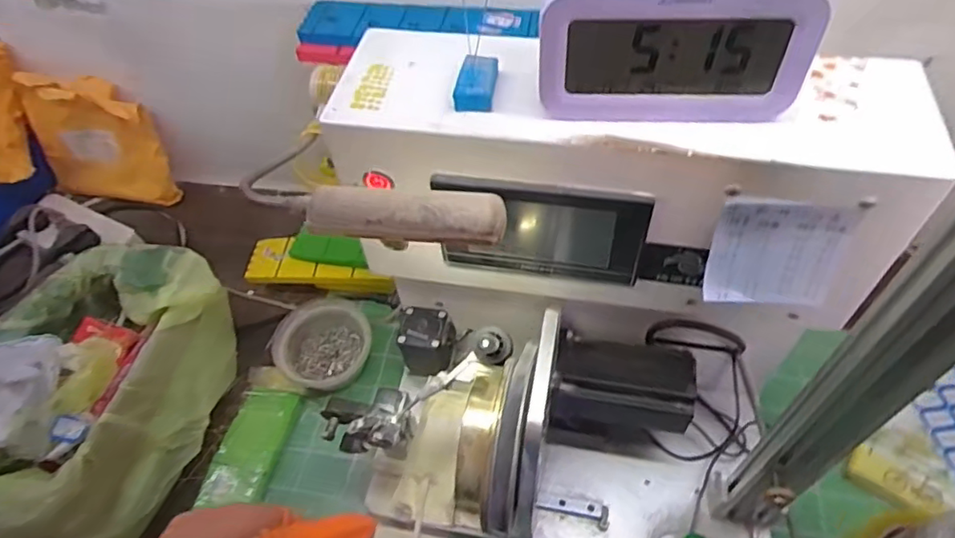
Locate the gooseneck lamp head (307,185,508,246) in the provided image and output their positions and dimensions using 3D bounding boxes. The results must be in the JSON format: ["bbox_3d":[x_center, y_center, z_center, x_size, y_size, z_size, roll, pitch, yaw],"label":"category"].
[{"bbox_3d":[-0.033,-0.028,0.284,0.092,0.017,0.026,2,53,5],"label":"gooseneck lamp head"}]

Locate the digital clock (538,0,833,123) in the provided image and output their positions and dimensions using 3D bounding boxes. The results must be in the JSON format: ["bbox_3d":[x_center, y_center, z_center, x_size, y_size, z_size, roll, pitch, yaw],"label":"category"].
[{"bbox_3d":[0.102,-0.122,0.319,0.133,0.079,0.039,2,53,6],"label":"digital clock"}]

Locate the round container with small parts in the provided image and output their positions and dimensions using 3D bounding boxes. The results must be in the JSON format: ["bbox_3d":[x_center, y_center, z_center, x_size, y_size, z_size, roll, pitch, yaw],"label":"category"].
[{"bbox_3d":[-0.163,0.079,0.638,0.099,0.045,0.099,-2,53,3],"label":"round container with small parts"}]

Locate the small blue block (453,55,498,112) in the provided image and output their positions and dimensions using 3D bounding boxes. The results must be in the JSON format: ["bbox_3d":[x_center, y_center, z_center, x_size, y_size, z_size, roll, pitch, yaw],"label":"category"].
[{"bbox_3d":[0.000,-0.112,0.361,0.022,0.019,0.038,6,54,8],"label":"small blue block"}]

